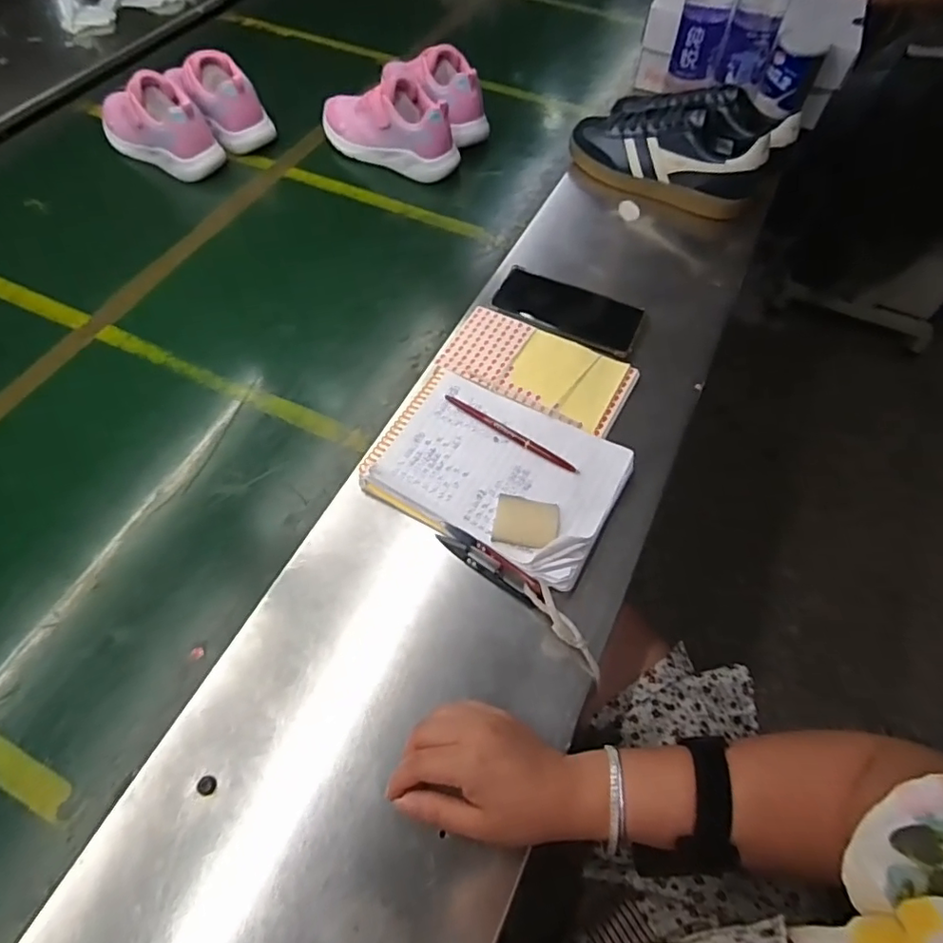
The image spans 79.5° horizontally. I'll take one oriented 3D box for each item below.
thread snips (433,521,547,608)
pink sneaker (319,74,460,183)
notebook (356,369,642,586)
[{"bbox_3d":[0.014,0.077,0.477,0.101,0.021,0.022,35,68,13],"label":"thread snips"},{"bbox_3d":[-0.115,-0.488,0.787,0.201,0.096,0.070,26,66,9],"label":"pink sneaker"},{"bbox_3d":[0.025,-0.005,0.522,0.218,0.030,0.158,29,67,11],"label":"notebook"}]

